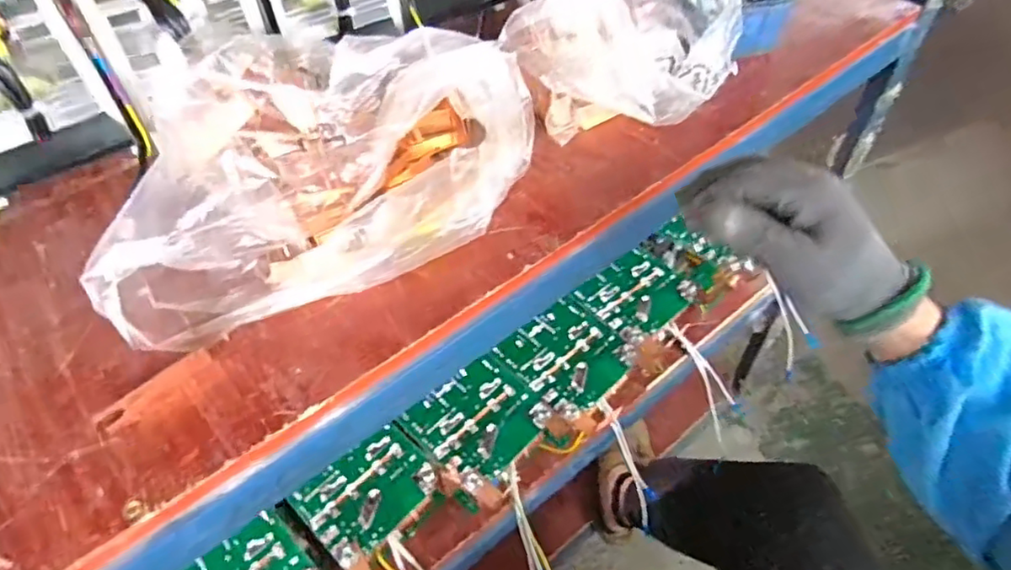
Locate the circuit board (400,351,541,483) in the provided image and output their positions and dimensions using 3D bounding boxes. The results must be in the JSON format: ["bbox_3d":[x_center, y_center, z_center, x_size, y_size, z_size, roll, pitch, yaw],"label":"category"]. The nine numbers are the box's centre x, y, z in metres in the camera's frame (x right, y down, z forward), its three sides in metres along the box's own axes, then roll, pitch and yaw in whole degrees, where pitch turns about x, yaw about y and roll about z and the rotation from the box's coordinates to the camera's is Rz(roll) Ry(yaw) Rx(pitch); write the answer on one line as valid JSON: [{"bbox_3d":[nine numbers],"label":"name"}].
[{"bbox_3d":[-0.029,0.142,0.644,0.123,0.012,0.117,-35,56,-23],"label":"circuit board"}]

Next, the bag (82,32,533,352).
[{"bbox_3d":[-0.129,-0.095,0.437,0.317,0.112,0.193,-17,51,-10],"label":"bag"}]

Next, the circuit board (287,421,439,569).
[{"bbox_3d":[-0.134,0.212,0.602,0.124,0.022,0.114,-38,58,-25],"label":"circuit board"}]

